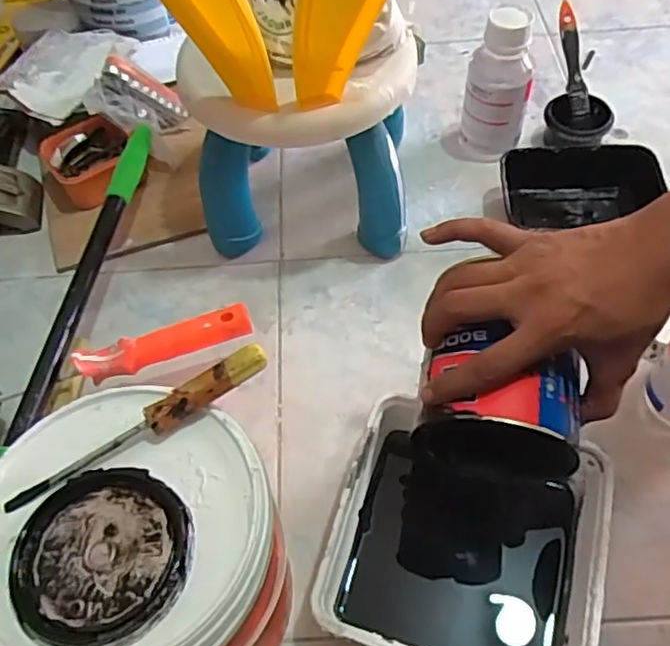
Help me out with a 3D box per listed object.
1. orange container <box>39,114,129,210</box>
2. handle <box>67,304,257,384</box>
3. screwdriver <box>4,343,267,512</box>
[{"bbox_3d":[-0.295,-0.193,0.801,0.103,0.047,0.100,-30,59,-16],"label":"orange container"},{"bbox_3d":[-0.155,0.018,0.602,0.156,0.024,0.026,-16,56,-7],"label":"handle"},{"bbox_3d":[-0.121,0.065,0.411,0.175,0.026,0.016,-29,59,-15],"label":"screwdriver"}]

